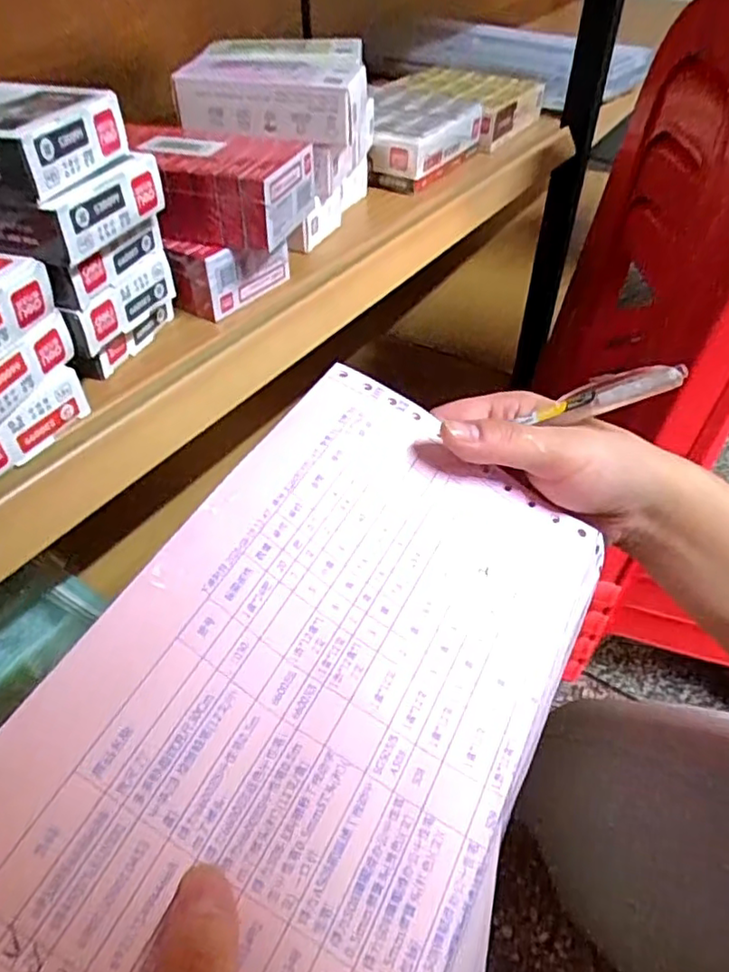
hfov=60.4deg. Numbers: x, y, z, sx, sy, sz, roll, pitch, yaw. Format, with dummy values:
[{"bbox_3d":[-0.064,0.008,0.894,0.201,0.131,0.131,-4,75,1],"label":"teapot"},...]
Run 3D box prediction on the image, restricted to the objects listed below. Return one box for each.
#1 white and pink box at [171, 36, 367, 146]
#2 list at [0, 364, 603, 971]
[{"bbox_3d":[-0.055,-0.264,0.415,0.112,0.037,0.122,2,44,4],"label":"white and pink box"},{"bbox_3d":[-0.004,0.066,0.207,0.149,0.017,0.231,34,54,-2],"label":"list"}]

